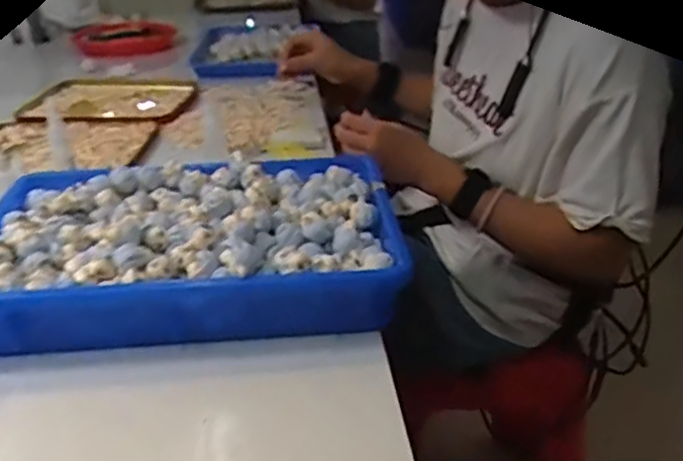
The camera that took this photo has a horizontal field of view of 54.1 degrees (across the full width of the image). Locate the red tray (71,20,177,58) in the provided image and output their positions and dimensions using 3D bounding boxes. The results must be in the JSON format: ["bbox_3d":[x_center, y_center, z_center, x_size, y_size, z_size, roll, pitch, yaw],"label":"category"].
[{"bbox_3d":[-0.450,-0.406,1.407,0.208,0.054,0.169,-15,31,-24],"label":"red tray"}]

